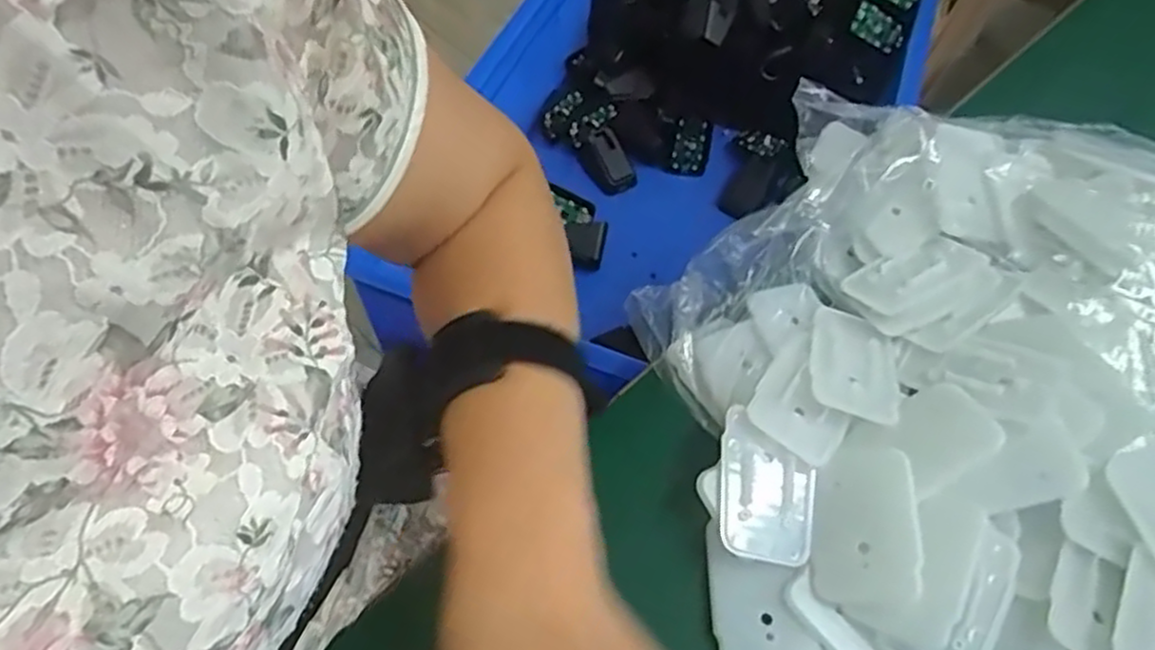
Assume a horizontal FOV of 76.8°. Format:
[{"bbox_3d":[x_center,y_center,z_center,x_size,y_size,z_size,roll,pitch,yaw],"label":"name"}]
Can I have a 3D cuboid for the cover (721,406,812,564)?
[{"bbox_3d":[0.086,0.074,0.333,0.043,0.004,0.066,8,70,5],"label":"cover"}]

